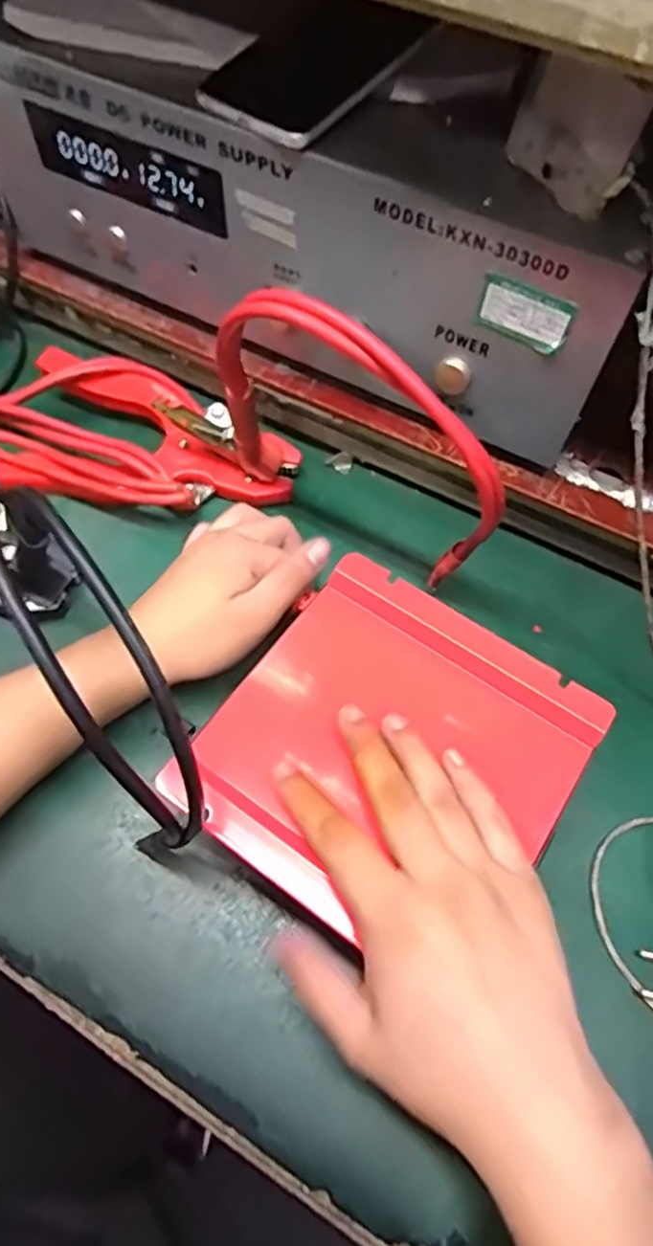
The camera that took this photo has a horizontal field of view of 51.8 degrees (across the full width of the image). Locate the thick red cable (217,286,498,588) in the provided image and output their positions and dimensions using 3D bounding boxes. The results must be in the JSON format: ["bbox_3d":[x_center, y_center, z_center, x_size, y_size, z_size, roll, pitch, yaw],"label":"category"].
[{"bbox_3d":[0.014,-0.098,0.381,0.177,0.180,0.043,37,68,16],"label":"thick red cable"}]

